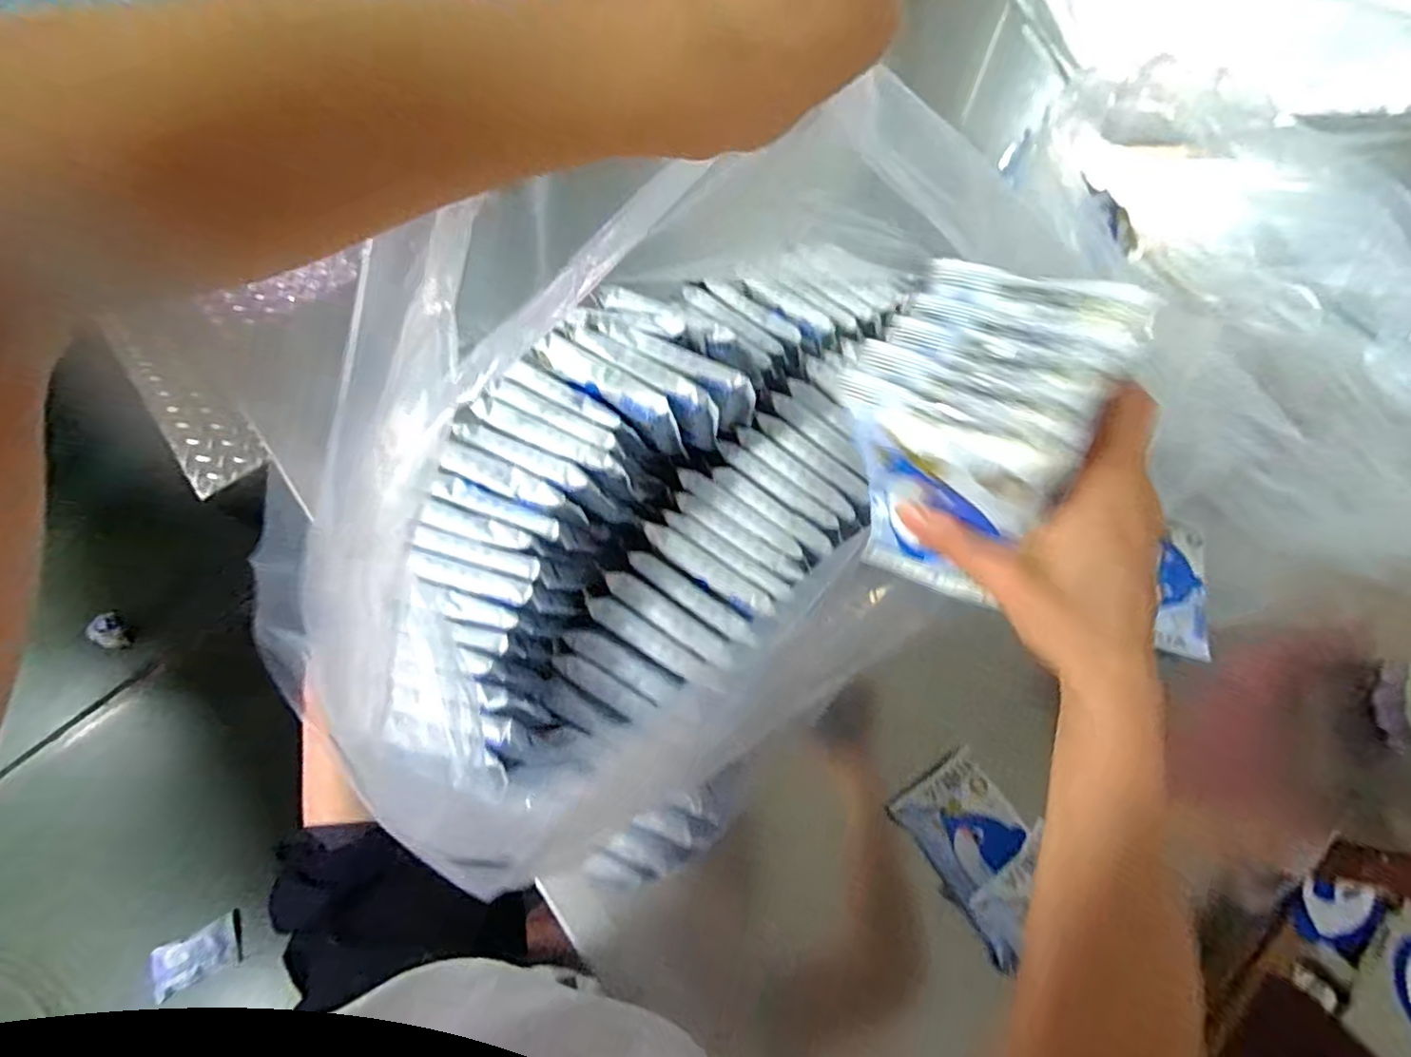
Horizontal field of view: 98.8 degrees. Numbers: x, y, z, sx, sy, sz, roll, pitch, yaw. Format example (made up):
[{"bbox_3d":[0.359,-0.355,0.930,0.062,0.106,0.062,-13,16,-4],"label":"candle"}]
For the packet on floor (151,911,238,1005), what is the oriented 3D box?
[{"bbox_3d":[-0.932,0.779,1.101,0.157,0.034,0.089,-28,69,-10],"label":"packet on floor"}]

